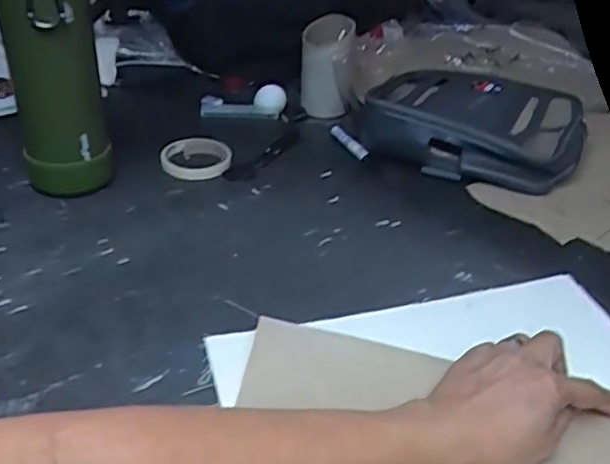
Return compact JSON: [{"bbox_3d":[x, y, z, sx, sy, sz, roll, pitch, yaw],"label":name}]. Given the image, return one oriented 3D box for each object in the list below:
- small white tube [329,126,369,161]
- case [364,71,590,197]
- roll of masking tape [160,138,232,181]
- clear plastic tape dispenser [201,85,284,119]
[{"bbox_3d":[0.062,-0.126,0.854,0.016,0.016,0.090,-12,37,-23],"label":"small white tube"},{"bbox_3d":[0.224,-0.154,0.852,0.296,0.058,0.234,15,35,16],"label":"case"},{"bbox_3d":[-0.133,-0.091,0.749,0.081,0.018,0.081,3,33,-2],"label":"roll of masking tape"},{"bbox_3d":[-0.085,-0.186,0.878,0.124,0.027,0.045,-5,34,-13],"label":"clear plastic tape dispenser"}]

